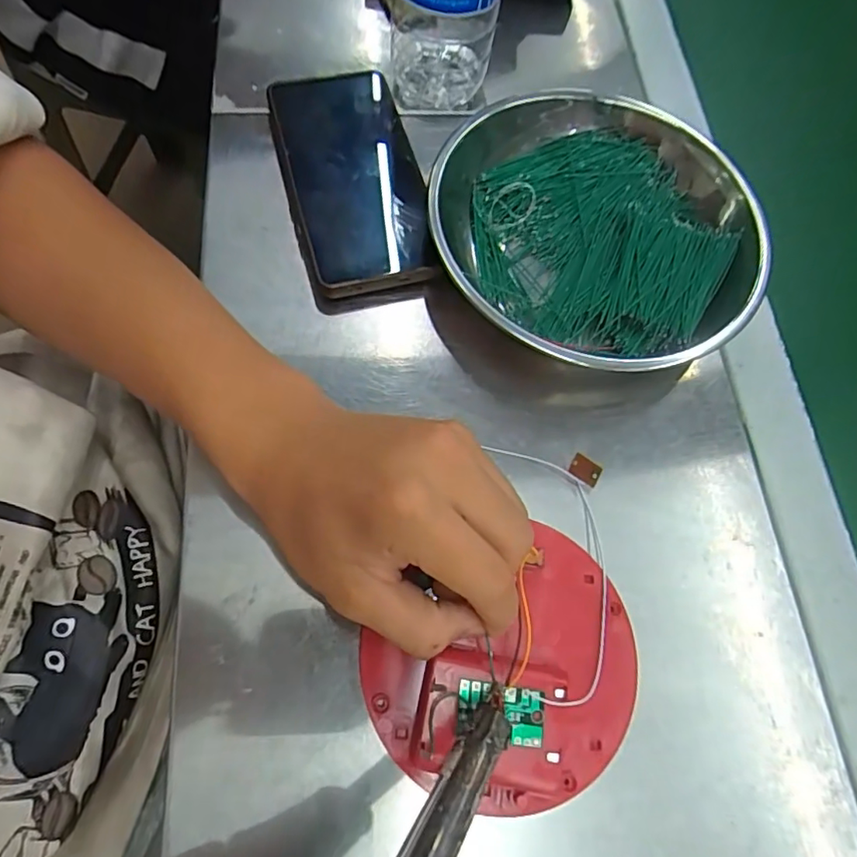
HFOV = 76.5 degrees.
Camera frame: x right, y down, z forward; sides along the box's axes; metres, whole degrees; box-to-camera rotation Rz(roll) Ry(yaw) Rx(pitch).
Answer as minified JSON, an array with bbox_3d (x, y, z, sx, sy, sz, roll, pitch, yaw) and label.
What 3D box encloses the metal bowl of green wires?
[{"bbox_3d":[0.100,-0.114,0.319,0.192,0.048,0.184,2,69,-4],"label":"metal bowl of green wires"}]

